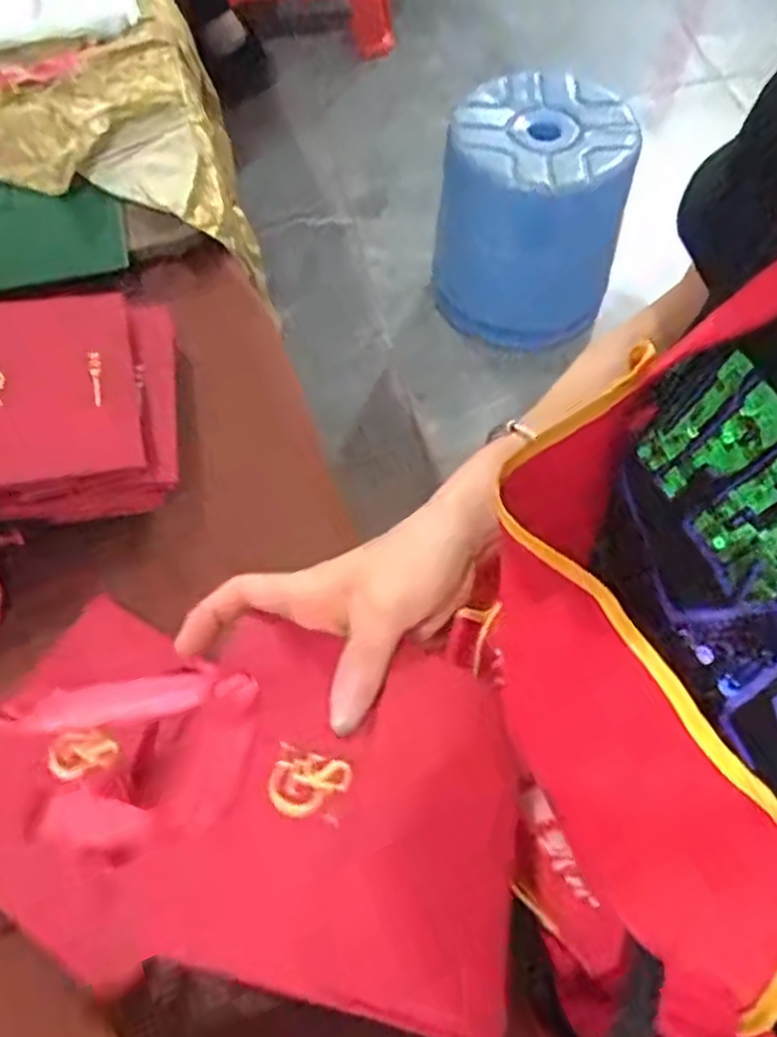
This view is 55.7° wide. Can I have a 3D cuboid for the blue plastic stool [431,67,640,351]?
[{"bbox_3d":[0.201,-0.425,1.072,0.262,0.263,0.263,10,63,6],"label":"blue plastic stool"}]

